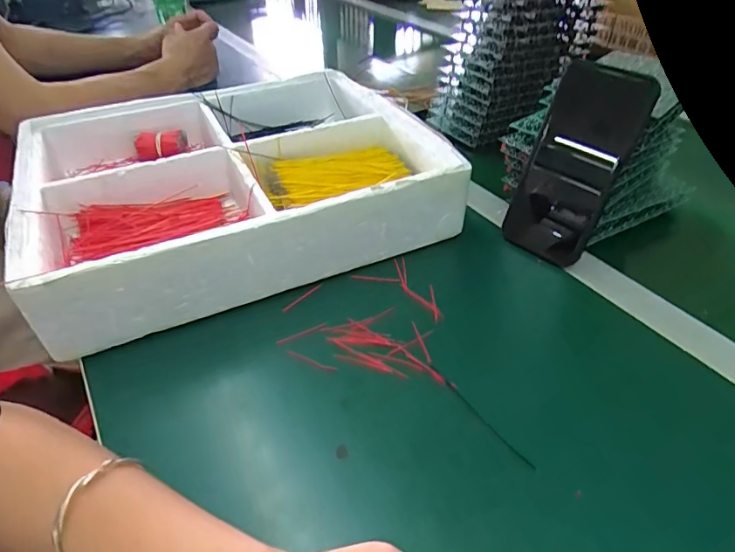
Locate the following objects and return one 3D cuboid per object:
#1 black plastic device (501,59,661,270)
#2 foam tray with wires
[{"bbox_3d":[0.180,-0.094,0.433,0.073,0.165,0.013,29,28,25],"label":"black plastic device"},{"bbox_3d":[-0.137,-0.109,0.519,0.375,0.079,0.331,-16,42,-19],"label":"foam tray with wires"}]

